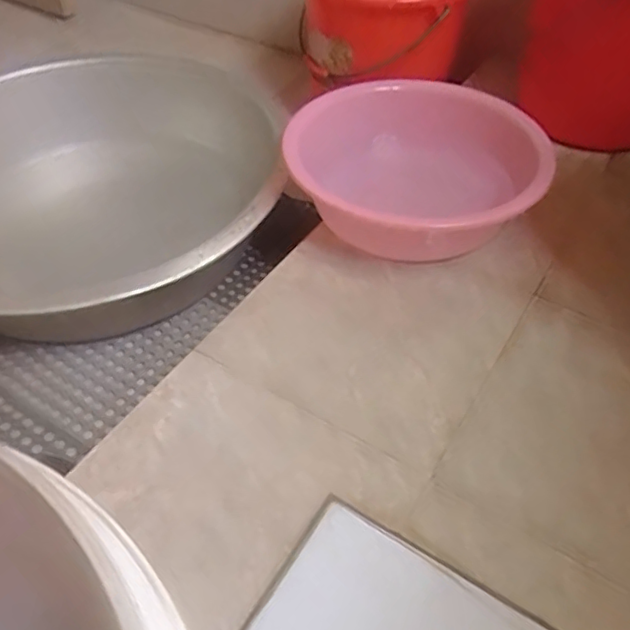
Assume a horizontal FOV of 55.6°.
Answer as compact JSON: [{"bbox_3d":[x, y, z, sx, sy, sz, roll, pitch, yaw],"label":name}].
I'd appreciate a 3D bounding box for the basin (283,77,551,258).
[{"bbox_3d":[0.128,-0.192,0.808,0.327,0.124,0.298,-4,48,-2],"label":"basin"}]

